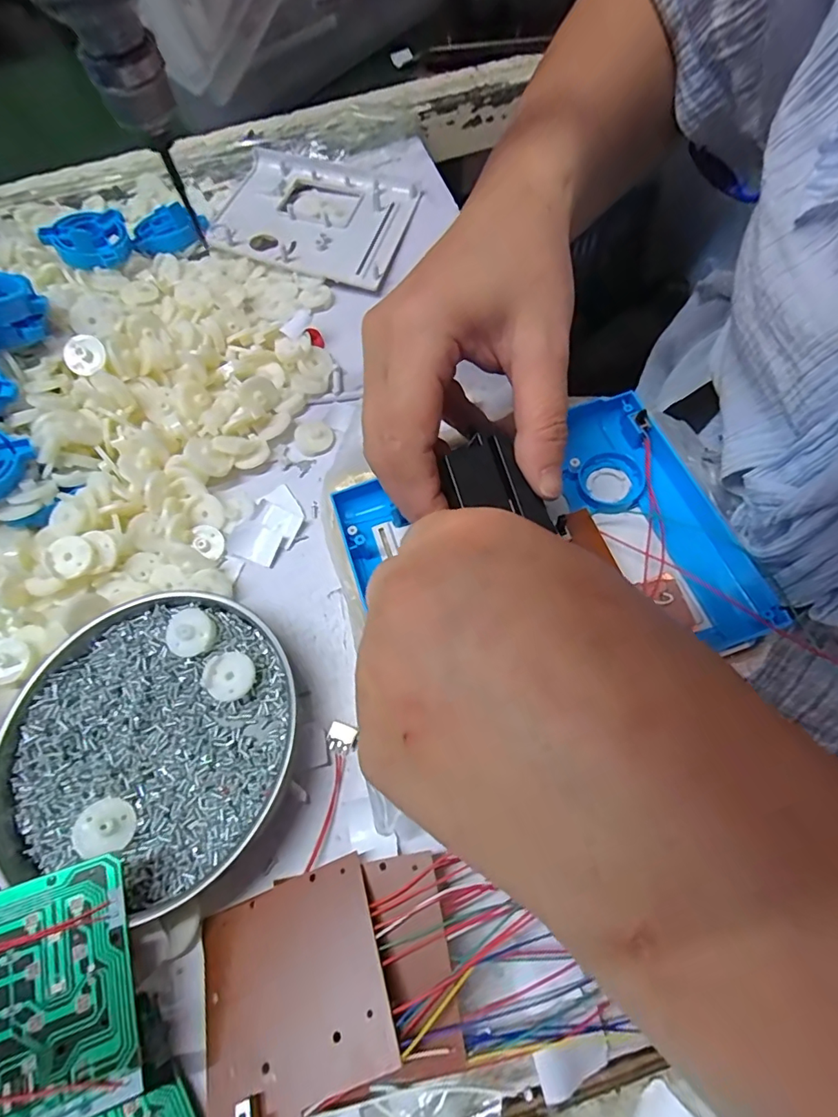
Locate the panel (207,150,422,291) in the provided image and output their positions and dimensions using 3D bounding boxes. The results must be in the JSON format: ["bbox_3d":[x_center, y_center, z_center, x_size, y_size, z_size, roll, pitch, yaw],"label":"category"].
[{"bbox_3d":[-0.083,-0.266,0.392,0.153,0.009,0.115,18,68,11],"label":"panel"}]

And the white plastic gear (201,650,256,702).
[{"bbox_3d":[-0.090,0.056,0.243,0.022,0.007,0.023,-1,65,3],"label":"white plastic gear"}]

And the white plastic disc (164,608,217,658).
[{"bbox_3d":[-0.113,0.036,0.250,0.024,0.008,0.022,-1,65,3],"label":"white plastic disc"}]

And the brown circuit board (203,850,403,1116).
[{"bbox_3d":[-0.048,0.163,0.193,0.071,0.004,0.072,-25,50,1],"label":"brown circuit board"}]

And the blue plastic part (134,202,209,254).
[{"bbox_3d":[-0.189,-0.246,0.381,0.043,0.014,0.049,41,74,19],"label":"blue plastic part"}]

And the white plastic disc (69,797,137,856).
[{"bbox_3d":[-0.136,0.114,0.218,0.025,0.006,0.021,-9,65,-1],"label":"white plastic disc"}]

